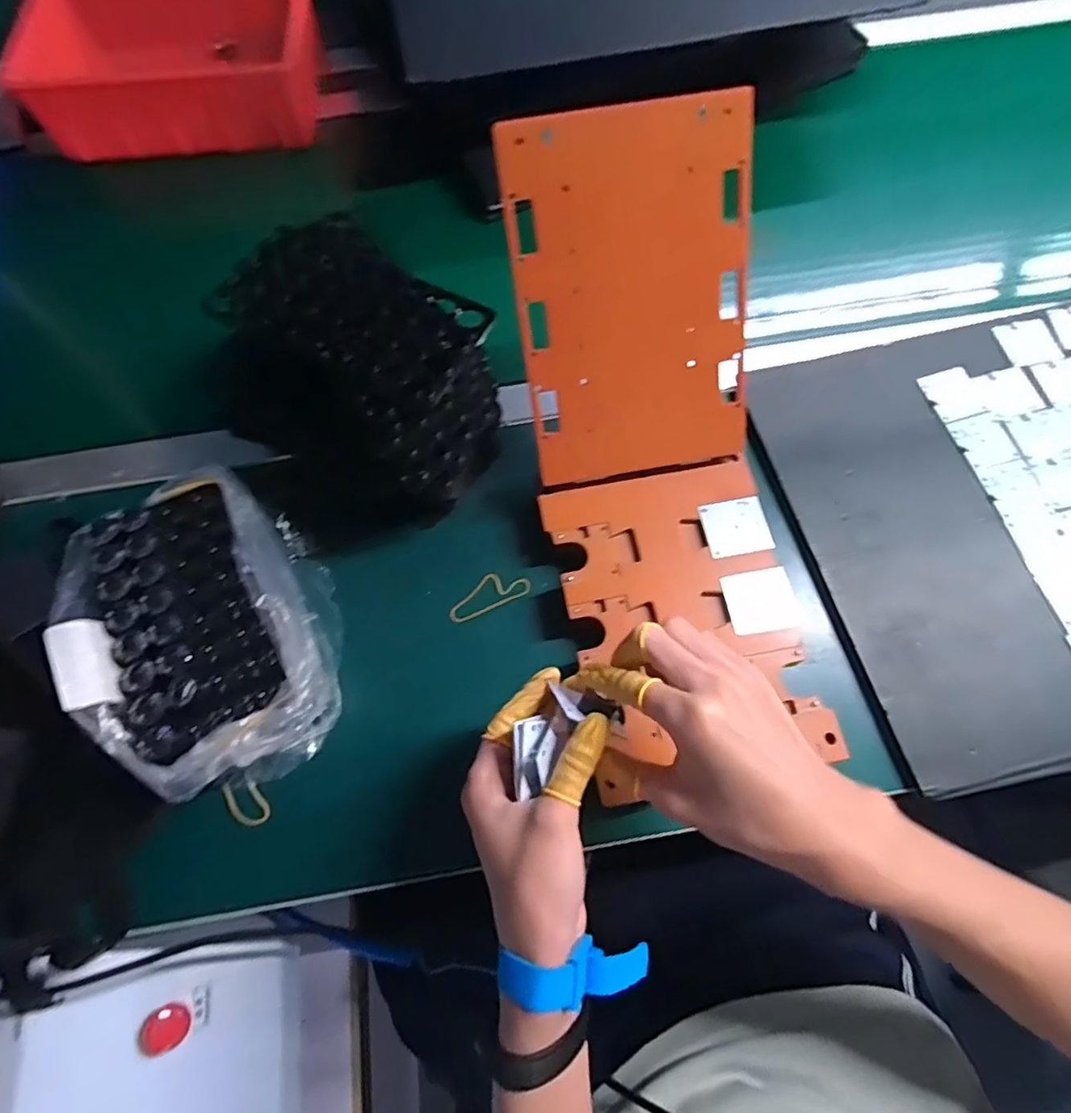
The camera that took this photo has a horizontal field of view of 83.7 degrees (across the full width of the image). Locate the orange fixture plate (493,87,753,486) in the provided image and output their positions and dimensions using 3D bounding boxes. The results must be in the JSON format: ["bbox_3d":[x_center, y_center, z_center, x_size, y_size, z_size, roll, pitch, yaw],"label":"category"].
[{"bbox_3d":[0.071,-0.173,0.422,0.160,0.234,0.008,-10,29,-2],"label":"orange fixture plate"}]

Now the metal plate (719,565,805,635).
[{"bbox_3d":[0.167,0.033,0.442,0.050,0.004,0.046,-10,70,-2],"label":"metal plate"}]

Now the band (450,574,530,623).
[{"bbox_3d":[-0.039,0.030,0.489,0.069,0.004,0.027,-23,86,-3],"label":"band"}]

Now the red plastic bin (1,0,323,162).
[{"bbox_3d":[-0.387,-0.543,0.646,0.296,0.072,0.194,-3,69,1],"label":"red plastic bin"}]

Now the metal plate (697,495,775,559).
[{"bbox_3d":[0.156,-0.024,0.467,0.047,0.004,0.045,-13,71,5],"label":"metal plate"}]

